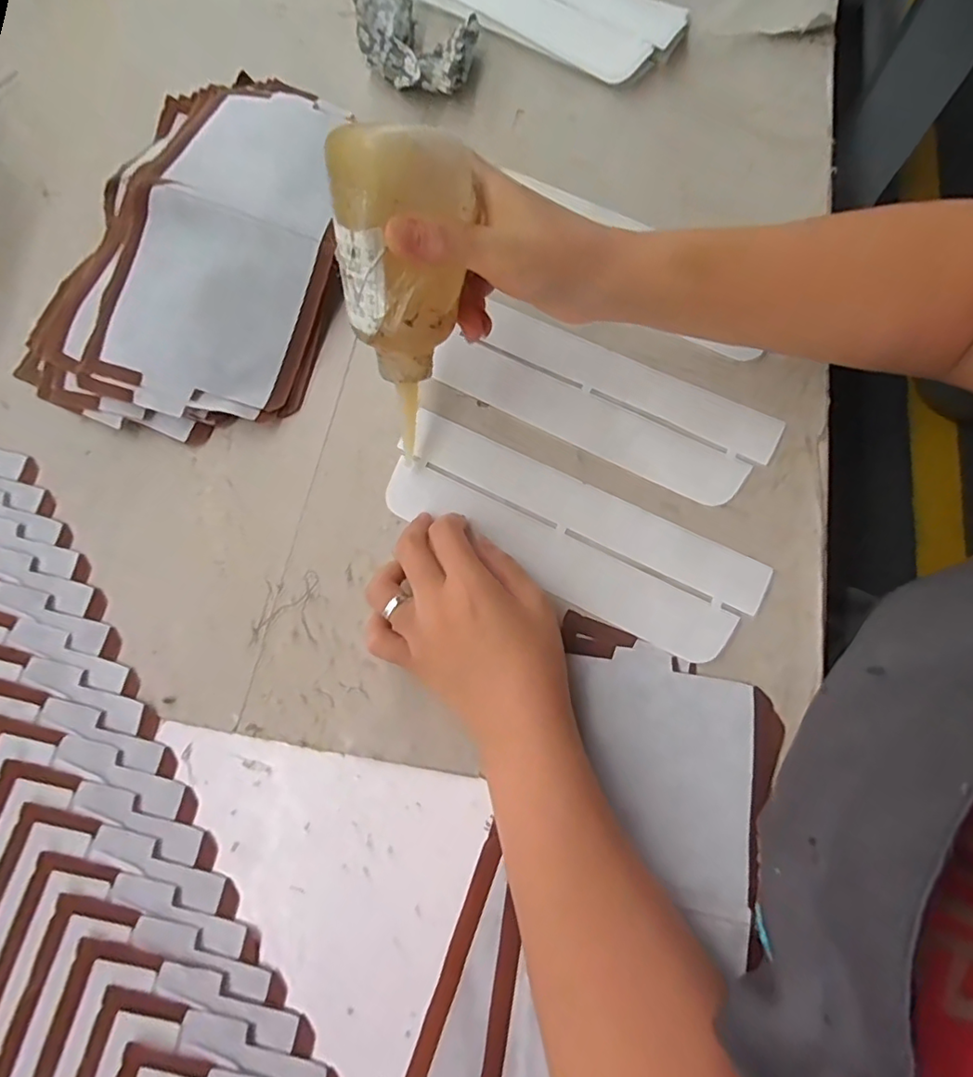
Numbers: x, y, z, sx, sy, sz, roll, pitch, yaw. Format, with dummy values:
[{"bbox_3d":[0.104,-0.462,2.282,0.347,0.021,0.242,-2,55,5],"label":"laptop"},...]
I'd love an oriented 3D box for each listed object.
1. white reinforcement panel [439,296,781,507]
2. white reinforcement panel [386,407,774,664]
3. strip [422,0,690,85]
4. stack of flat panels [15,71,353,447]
[{"bbox_3d":[0.070,-0.090,0.356,0.208,0.006,0.069,28,77,9],"label":"white reinforcement panel"},{"bbox_3d":[0.046,-0.004,0.336,0.217,0.004,0.069,28,77,11],"label":"white reinforcement panel"},{"bbox_3d":[0.038,-0.416,0.443,0.223,0.015,0.079,29,77,10],"label":"strip"},{"bbox_3d":[-0.187,-0.208,0.383,0.190,0.047,0.282,15,75,6],"label":"stack of flat panels"}]

